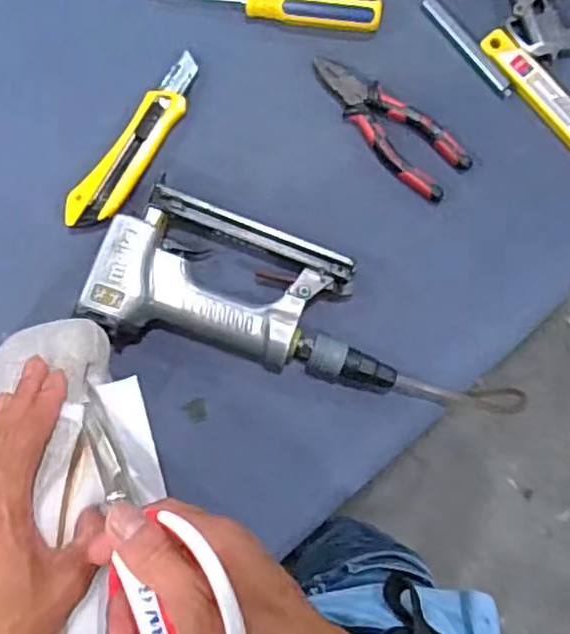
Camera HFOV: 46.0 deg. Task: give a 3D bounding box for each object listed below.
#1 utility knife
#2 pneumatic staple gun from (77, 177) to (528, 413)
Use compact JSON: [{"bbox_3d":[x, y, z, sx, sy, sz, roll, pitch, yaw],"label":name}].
[{"bbox_3d":[-0.121,-0.143,0.553,0.037,0.009,0.167,35,84,3],"label":"utility knife"},{"bbox_3d":[0.021,0.010,0.538,0.357,0.063,0.129,22,84,2],"label":"pneumatic staple gun"}]

